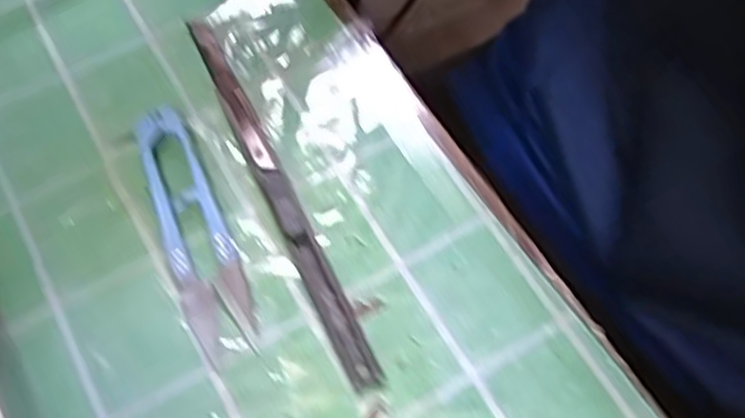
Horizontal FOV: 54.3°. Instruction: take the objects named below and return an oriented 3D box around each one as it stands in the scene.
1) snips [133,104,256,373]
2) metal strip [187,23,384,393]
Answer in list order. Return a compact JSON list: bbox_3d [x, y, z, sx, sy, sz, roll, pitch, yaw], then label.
[{"bbox_3d":[-0.067,0.004,0.272,0.024,0.011,0.101,-19,65,-9],"label":"snips"},{"bbox_3d":[-0.038,-0.010,0.283,0.011,0.004,0.173,-23,66,-11],"label":"metal strip"}]

